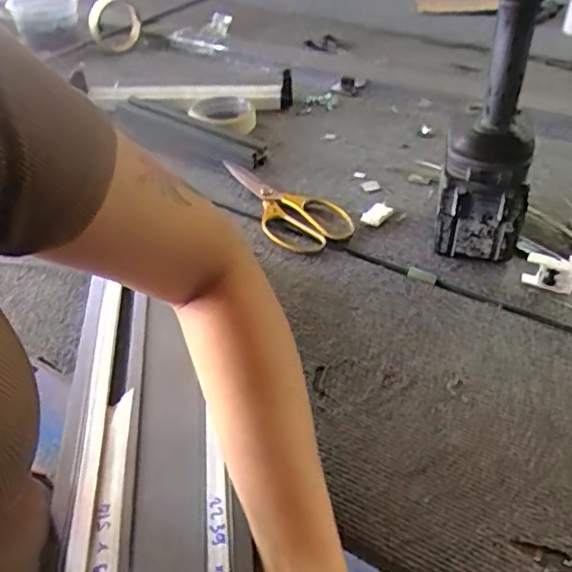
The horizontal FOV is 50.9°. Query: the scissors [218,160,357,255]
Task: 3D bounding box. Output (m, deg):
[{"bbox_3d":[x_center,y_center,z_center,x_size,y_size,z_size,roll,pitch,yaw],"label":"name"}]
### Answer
[{"bbox_3d":[-0.008,-0.096,0.659,0.083,0.011,0.191,-23,45,-25],"label":"scissors"}]

